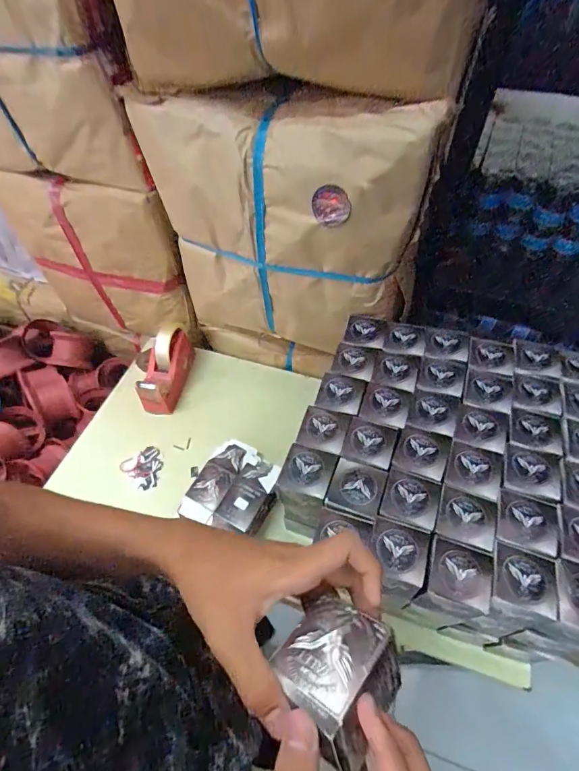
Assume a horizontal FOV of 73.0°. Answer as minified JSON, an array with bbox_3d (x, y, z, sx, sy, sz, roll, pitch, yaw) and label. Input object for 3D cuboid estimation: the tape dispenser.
[{"bbox_3d":[-0.250,-0.038,0.774,0.080,0.087,0.170,6,56,6],"label":"tape dispenser"}]

